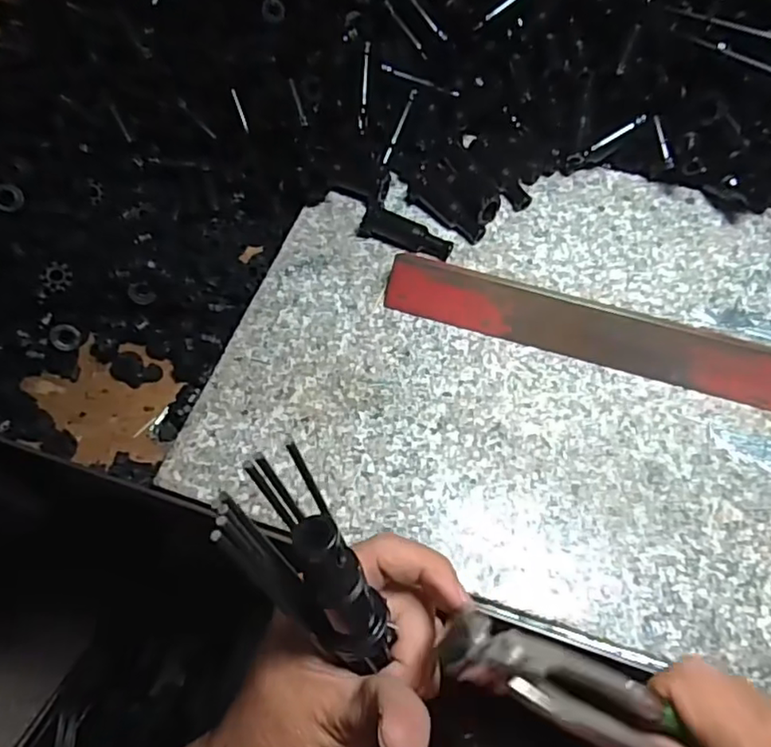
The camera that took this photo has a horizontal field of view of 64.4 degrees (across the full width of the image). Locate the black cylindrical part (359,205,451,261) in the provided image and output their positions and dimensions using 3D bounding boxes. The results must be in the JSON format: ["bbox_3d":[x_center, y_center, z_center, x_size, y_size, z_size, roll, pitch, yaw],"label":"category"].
[{"bbox_3d":[0.014,-0.099,0.434,0.066,0.022,0.015,23,62,11],"label":"black cylindrical part"}]

